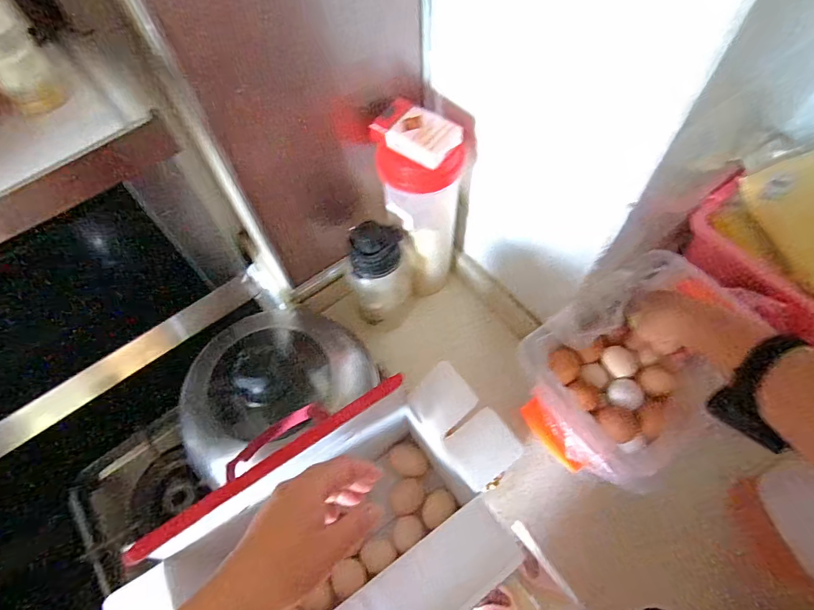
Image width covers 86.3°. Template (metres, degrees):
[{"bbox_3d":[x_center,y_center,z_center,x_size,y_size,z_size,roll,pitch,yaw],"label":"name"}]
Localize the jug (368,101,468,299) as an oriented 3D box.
[{"bbox_3d":[0.018,-0.128,0.591,0.092,0.275,0.089,-1,61,3],"label":"jug"}]

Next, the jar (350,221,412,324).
[{"bbox_3d":[-0.034,-0.036,0.598,0.070,0.149,0.072,-1,61,3],"label":"jar"}]

